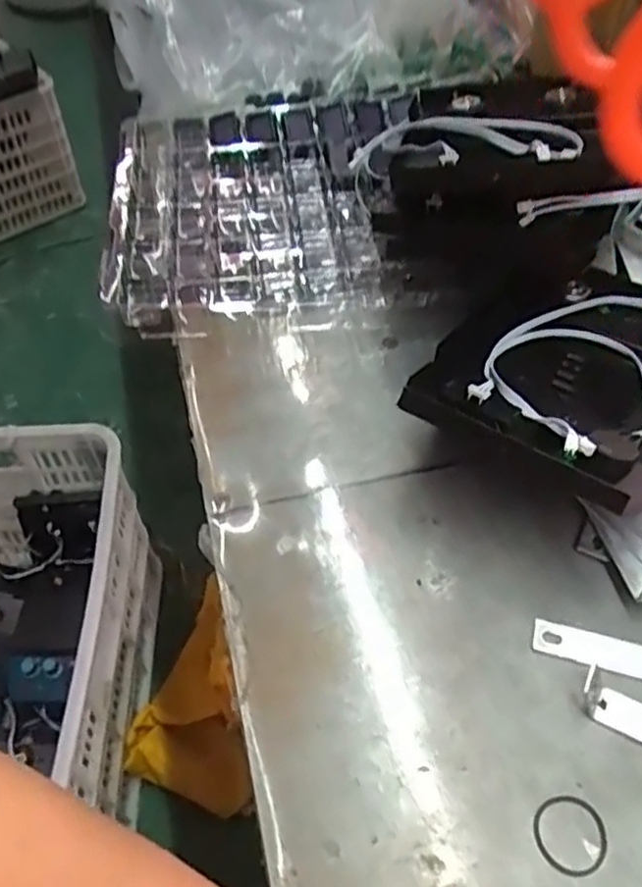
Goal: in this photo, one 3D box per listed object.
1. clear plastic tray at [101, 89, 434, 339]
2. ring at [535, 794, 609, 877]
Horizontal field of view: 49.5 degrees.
[{"bbox_3d":[-0.046,-0.198,0.559,0.248,0.042,0.282,-4,55,1],"label":"clear plastic tray"},{"bbox_3d":[0.111,0.174,0.309,0.033,0.004,0.031,-1,51,2],"label":"ring"}]

